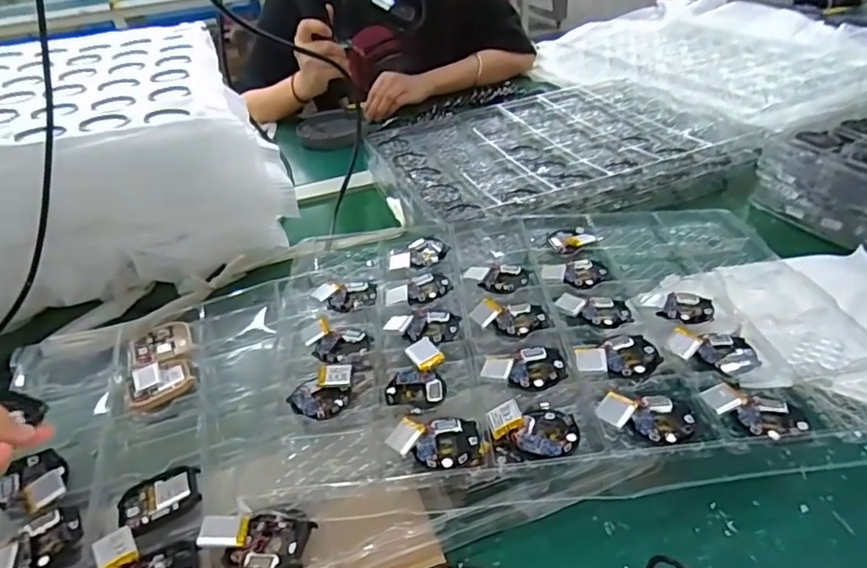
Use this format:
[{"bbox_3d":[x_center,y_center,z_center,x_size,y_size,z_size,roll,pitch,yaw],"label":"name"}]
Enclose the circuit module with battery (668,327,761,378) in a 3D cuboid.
[{"bbox_3d":[0.204,0.049,0.413,0.059,0.013,0.041,2,37,11],"label":"circuit module with battery"}]

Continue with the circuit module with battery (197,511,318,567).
[{"bbox_3d":[-0.105,0.152,0.336,0.065,0.015,0.037,-2,37,5],"label":"circuit module with battery"}]

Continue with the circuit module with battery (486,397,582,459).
[{"bbox_3d":[0.064,0.092,0.360,0.053,0.008,0.044,-7,37,-1],"label":"circuit module with battery"}]

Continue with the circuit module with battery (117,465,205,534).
[{"bbox_3d":[-0.179,0.142,0.372,0.050,0.006,0.039,-15,38,-12],"label":"circuit module with battery"}]

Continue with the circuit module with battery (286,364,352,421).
[{"bbox_3d":[-0.081,0.078,0.406,0.042,0.007,0.046,-4,37,2],"label":"circuit module with battery"}]

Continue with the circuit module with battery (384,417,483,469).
[{"bbox_3d":[0.001,0.101,0.361,0.058,0.011,0.038,-3,37,4],"label":"circuit module with battery"}]

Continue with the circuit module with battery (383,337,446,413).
[{"bbox_3d":[-0.007,0.065,0.409,0.040,0.011,0.062,11,40,21],"label":"circuit module with battery"}]

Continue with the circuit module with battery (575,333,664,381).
[{"bbox_3d":[0.133,0.052,0.404,0.060,0.006,0.040,-20,39,-18],"label":"circuit module with battery"}]

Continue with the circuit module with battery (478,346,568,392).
[{"bbox_3d":[0.065,0.061,0.407,0.058,0.011,0.042,-7,37,-1],"label":"circuit module with battery"}]

